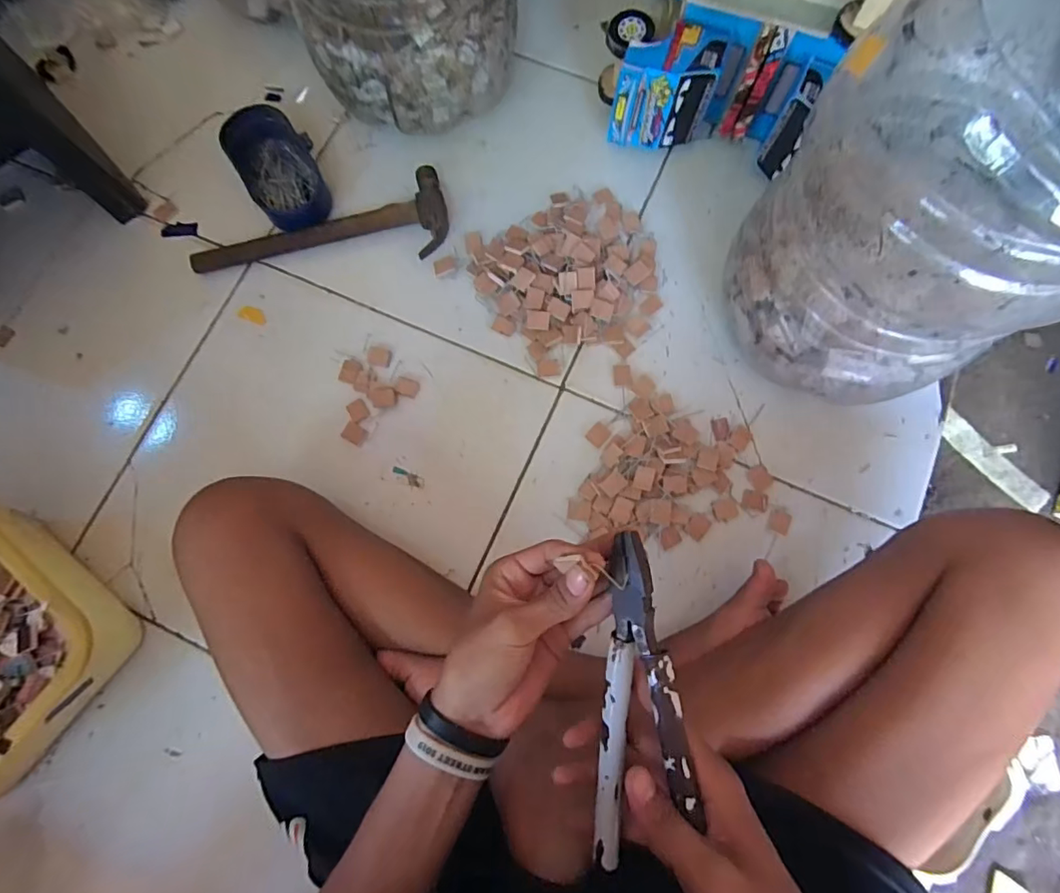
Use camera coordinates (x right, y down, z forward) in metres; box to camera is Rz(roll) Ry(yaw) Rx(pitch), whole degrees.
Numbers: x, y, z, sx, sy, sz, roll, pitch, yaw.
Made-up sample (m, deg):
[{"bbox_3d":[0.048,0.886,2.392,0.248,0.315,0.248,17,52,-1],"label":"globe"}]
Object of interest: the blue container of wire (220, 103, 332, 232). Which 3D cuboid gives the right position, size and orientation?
[{"bbox_3d":[-0.295,-0.328,0.615,0.089,0.037,0.150,-31,80,-6],"label":"blue container of wire"}]

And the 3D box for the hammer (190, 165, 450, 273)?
[{"bbox_3d":[-0.243,-0.253,0.609,0.294,0.023,0.098,-11,79,-2],"label":"hammer"}]

